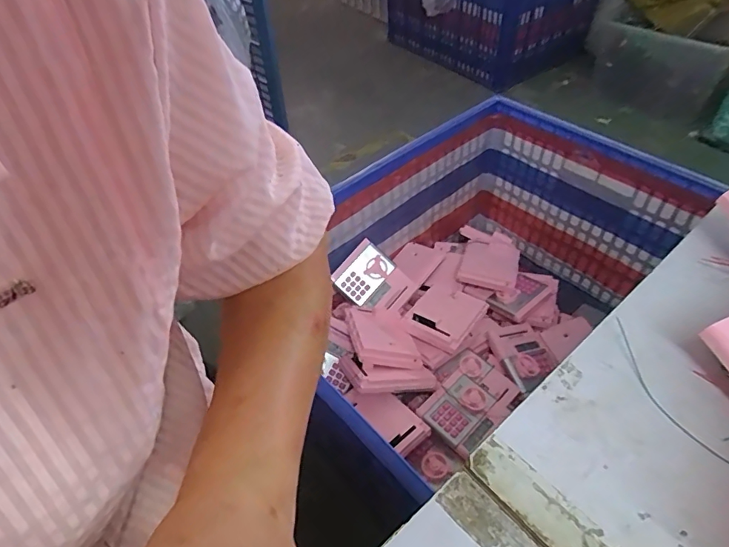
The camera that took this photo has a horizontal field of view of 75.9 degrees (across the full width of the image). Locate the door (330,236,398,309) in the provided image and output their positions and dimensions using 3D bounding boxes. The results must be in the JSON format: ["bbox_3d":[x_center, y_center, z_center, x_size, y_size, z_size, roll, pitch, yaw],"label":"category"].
[{"bbox_3d":[-0.004,-0.002,1.041,0.096,0.018,0.123,42,87,1],"label":"door"}]

